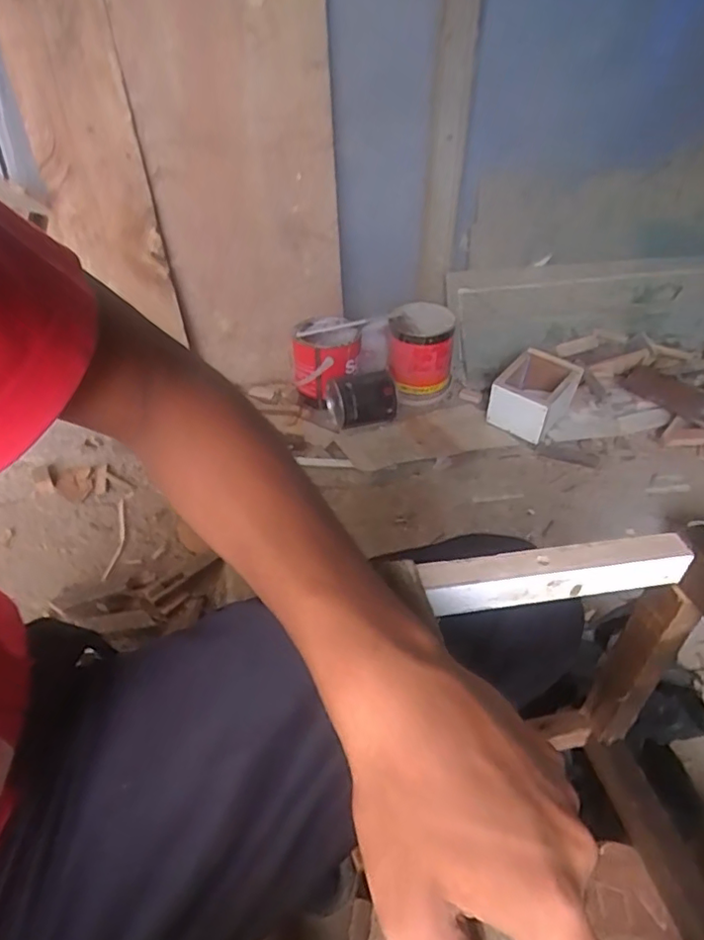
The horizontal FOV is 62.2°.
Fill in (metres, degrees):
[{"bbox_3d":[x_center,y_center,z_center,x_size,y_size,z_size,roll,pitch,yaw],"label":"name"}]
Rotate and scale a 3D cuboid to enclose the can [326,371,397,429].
[{"bbox_3d":[0.023,-0.156,1.249,0.132,0.092,0.093,-13,41,-17],"label":"can"}]

